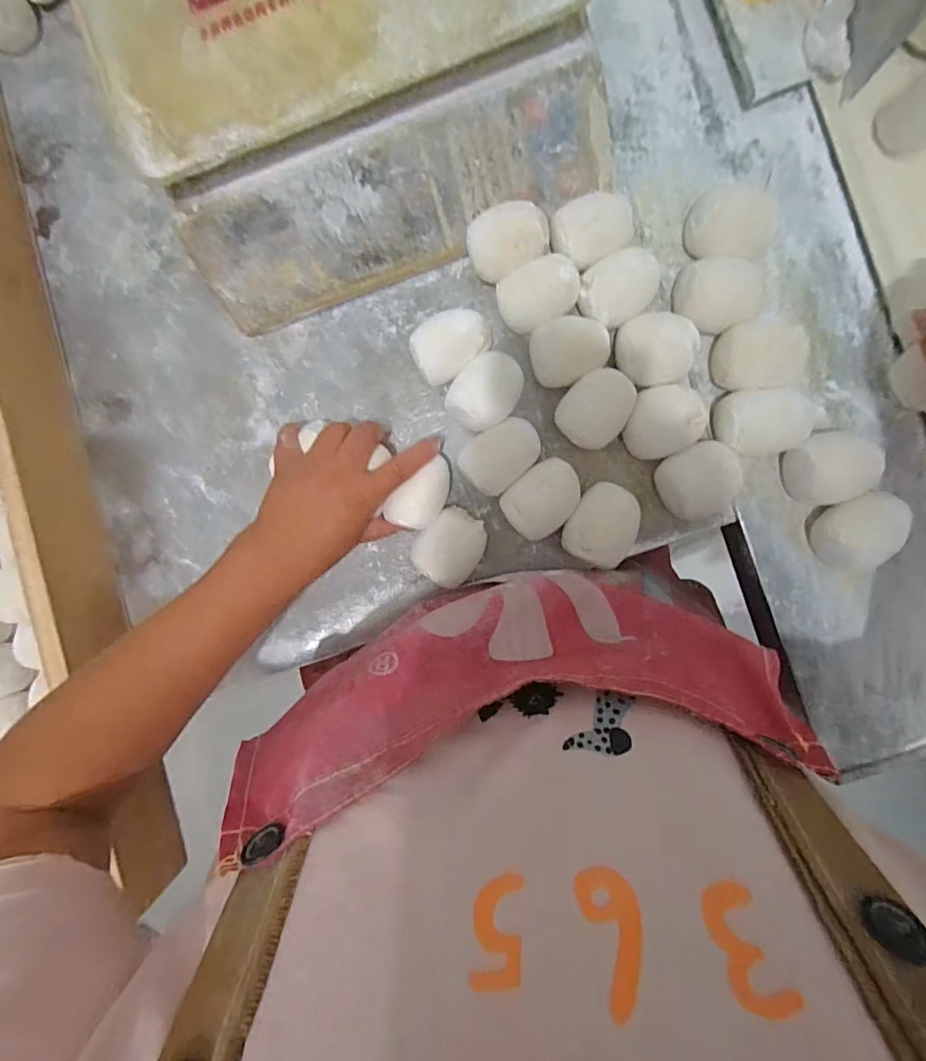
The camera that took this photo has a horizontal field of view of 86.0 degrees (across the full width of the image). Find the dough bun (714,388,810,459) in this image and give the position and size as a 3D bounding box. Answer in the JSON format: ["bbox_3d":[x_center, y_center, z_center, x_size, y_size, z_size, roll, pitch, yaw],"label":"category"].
[{"bbox_3d":[0.230,-0.084,0.394,0.073,0.046,0.050,-4,93,5],"label":"dough bun"}]

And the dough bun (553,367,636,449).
[{"bbox_3d":[0.107,-0.097,0.404,0.052,0.037,0.058,44,96,1],"label":"dough bun"}]

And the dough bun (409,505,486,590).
[{"bbox_3d":[-0.009,0.012,0.420,0.053,0.038,0.059,33,95,3],"label":"dough bun"}]

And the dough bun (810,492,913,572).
[{"bbox_3d":[0.306,0.003,0.388,0.053,0.043,0.058,0,93,5],"label":"dough bun"}]

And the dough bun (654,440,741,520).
[{"bbox_3d":[0.190,-0.038,0.403,0.059,0.030,0.060,0,93,5],"label":"dough bun"}]

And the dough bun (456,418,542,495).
[{"bbox_3d":[0.034,-0.065,0.414,0.051,0.034,0.058,38,95,2],"label":"dough bun"}]

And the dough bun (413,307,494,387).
[{"bbox_3d":[-0.009,-0.151,0.409,0.062,0.042,0.046,-33,90,6],"label":"dough bun"}]

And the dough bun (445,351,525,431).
[{"bbox_3d":[0.019,-0.112,0.407,0.064,0.046,0.048,-43,89,6],"label":"dough bun"}]

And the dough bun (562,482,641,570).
[{"bbox_3d":[0.112,-0.005,0.408,0.057,0.040,0.067,26,95,3],"label":"dough bun"}]

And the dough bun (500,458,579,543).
[{"bbox_3d":[0.066,-0.026,0.409,0.064,0.045,0.048,-42,89,6],"label":"dough bun"}]

